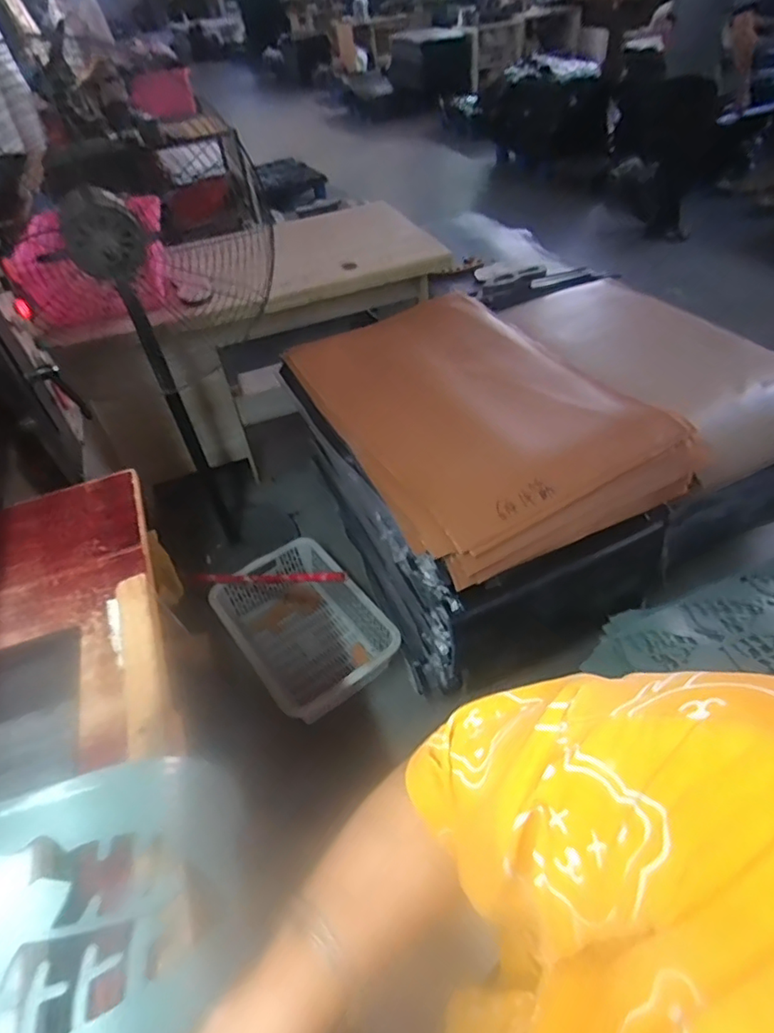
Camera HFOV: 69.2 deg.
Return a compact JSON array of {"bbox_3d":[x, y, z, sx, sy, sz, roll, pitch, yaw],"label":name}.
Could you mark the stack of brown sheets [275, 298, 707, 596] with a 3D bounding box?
[{"bbox_3d":[0.185,-0.316,1.417,0.681,0.121,1.028,-20,45,-14],"label":"stack of brown sheets"}]

